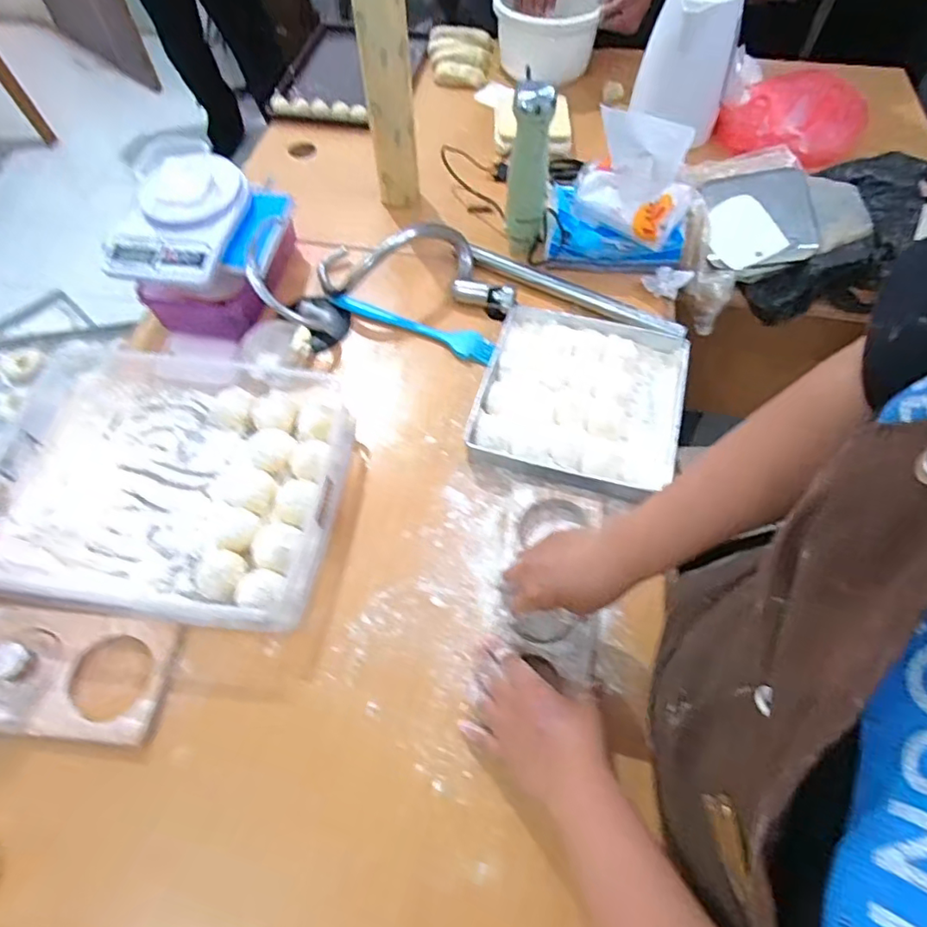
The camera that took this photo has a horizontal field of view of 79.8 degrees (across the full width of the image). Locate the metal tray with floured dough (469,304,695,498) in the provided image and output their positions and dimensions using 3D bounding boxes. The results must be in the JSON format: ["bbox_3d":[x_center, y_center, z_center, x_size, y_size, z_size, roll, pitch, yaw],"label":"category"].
[{"bbox_3d":[0.140,-0.079,0.668,0.230,0.037,0.233,14,60,8],"label":"metal tray with floured dough"}]

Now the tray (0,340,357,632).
[{"bbox_3d":[-0.333,0.013,0.615,0.393,0.043,0.298,9,59,5],"label":"tray"}]

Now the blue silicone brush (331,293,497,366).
[{"bbox_3d":[-0.068,-0.186,0.746,0.235,0.019,0.035,22,61,13],"label":"blue silicone brush"}]

